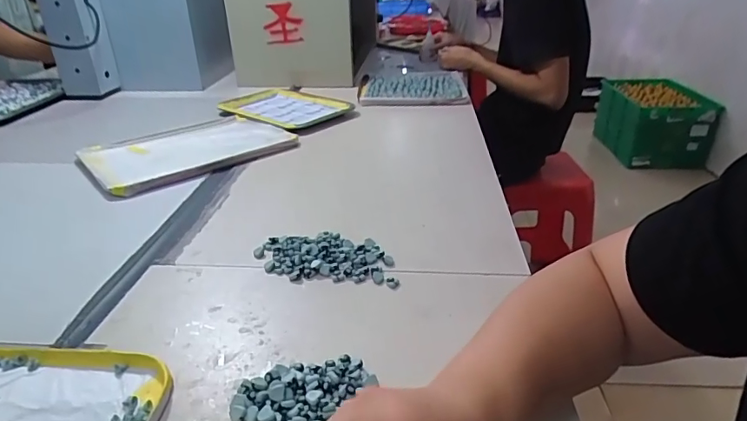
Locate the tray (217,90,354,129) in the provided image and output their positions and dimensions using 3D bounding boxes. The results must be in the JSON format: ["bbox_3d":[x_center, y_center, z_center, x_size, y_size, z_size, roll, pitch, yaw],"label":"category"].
[{"bbox_3d":[-0.185,-0.211,1.008,0.248,0.021,0.189,21,33,36],"label":"tray"}]

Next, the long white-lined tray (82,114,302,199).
[{"bbox_3d":[-0.307,-0.102,0.810,0.306,0.019,0.212,-23,35,-36],"label":"long white-lined tray"}]

